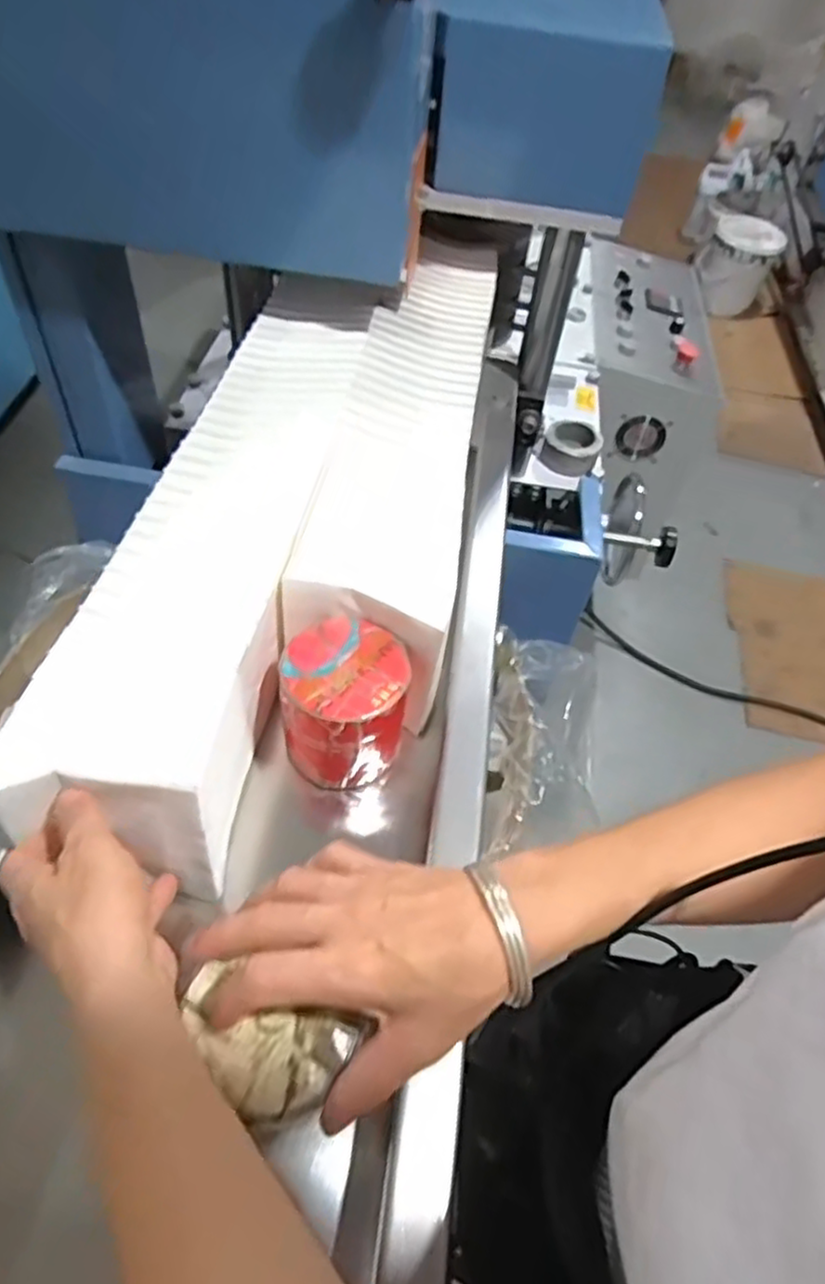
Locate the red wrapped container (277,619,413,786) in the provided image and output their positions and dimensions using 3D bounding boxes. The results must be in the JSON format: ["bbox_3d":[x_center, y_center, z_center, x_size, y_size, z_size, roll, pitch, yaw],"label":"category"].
[{"bbox_3d":[-0.046,0.045,0.505,0.081,0.092,0.086,3,52,-4],"label":"red wrapped container"}]

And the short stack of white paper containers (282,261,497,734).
[{"bbox_3d":[-0.007,-0.169,0.679,0.146,0.148,0.519,9,52,1],"label":"short stack of white paper containers"}]

